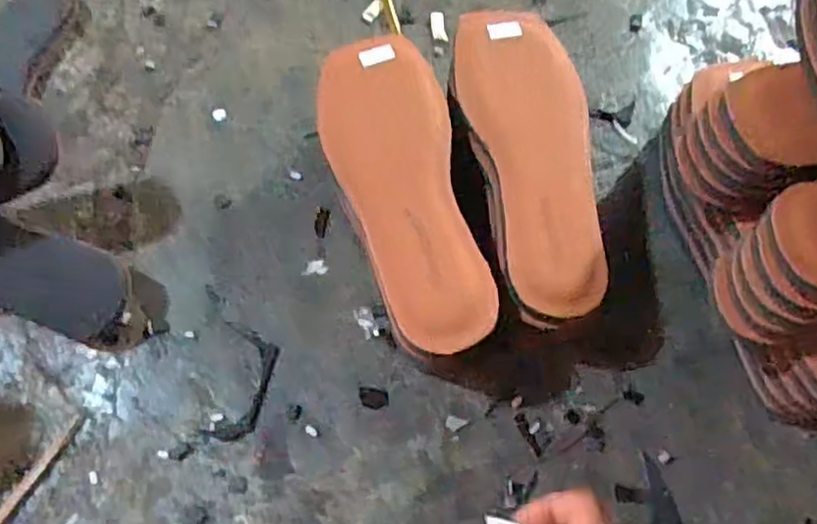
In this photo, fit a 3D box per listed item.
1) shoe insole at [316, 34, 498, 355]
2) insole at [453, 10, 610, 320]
[{"bbox_3d":[-0.006,-0.056,0.448,0.083,0.030,0.229,-10,69,-6],"label":"shoe insole"},{"bbox_3d":[0.087,-0.078,0.470,0.081,0.014,0.233,-8,69,-5],"label":"insole"}]

